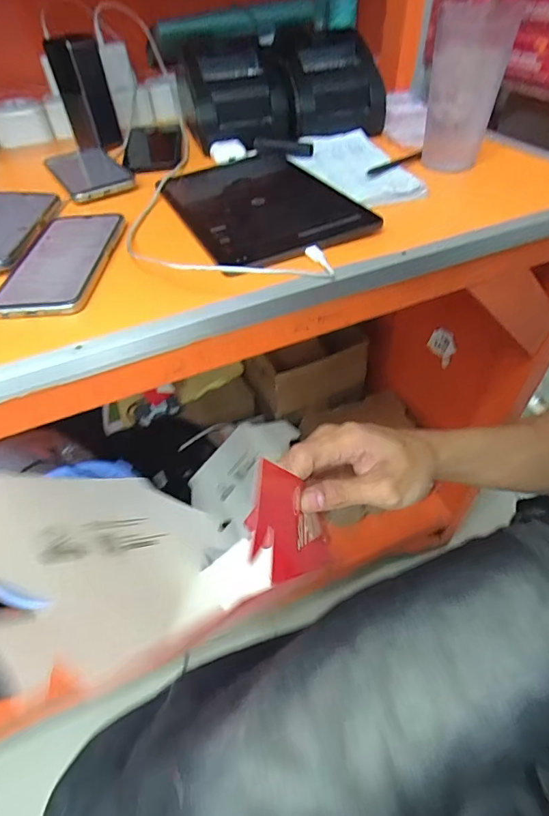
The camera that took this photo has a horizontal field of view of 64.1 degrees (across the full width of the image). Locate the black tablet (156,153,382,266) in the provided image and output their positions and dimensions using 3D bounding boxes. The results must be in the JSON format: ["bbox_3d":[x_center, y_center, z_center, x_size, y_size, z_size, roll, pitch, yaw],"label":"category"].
[{"bbox_3d":[-0.022,-0.231,0.479,0.166,0.009,0.252,-21,49,-14],"label":"black tablet"}]

